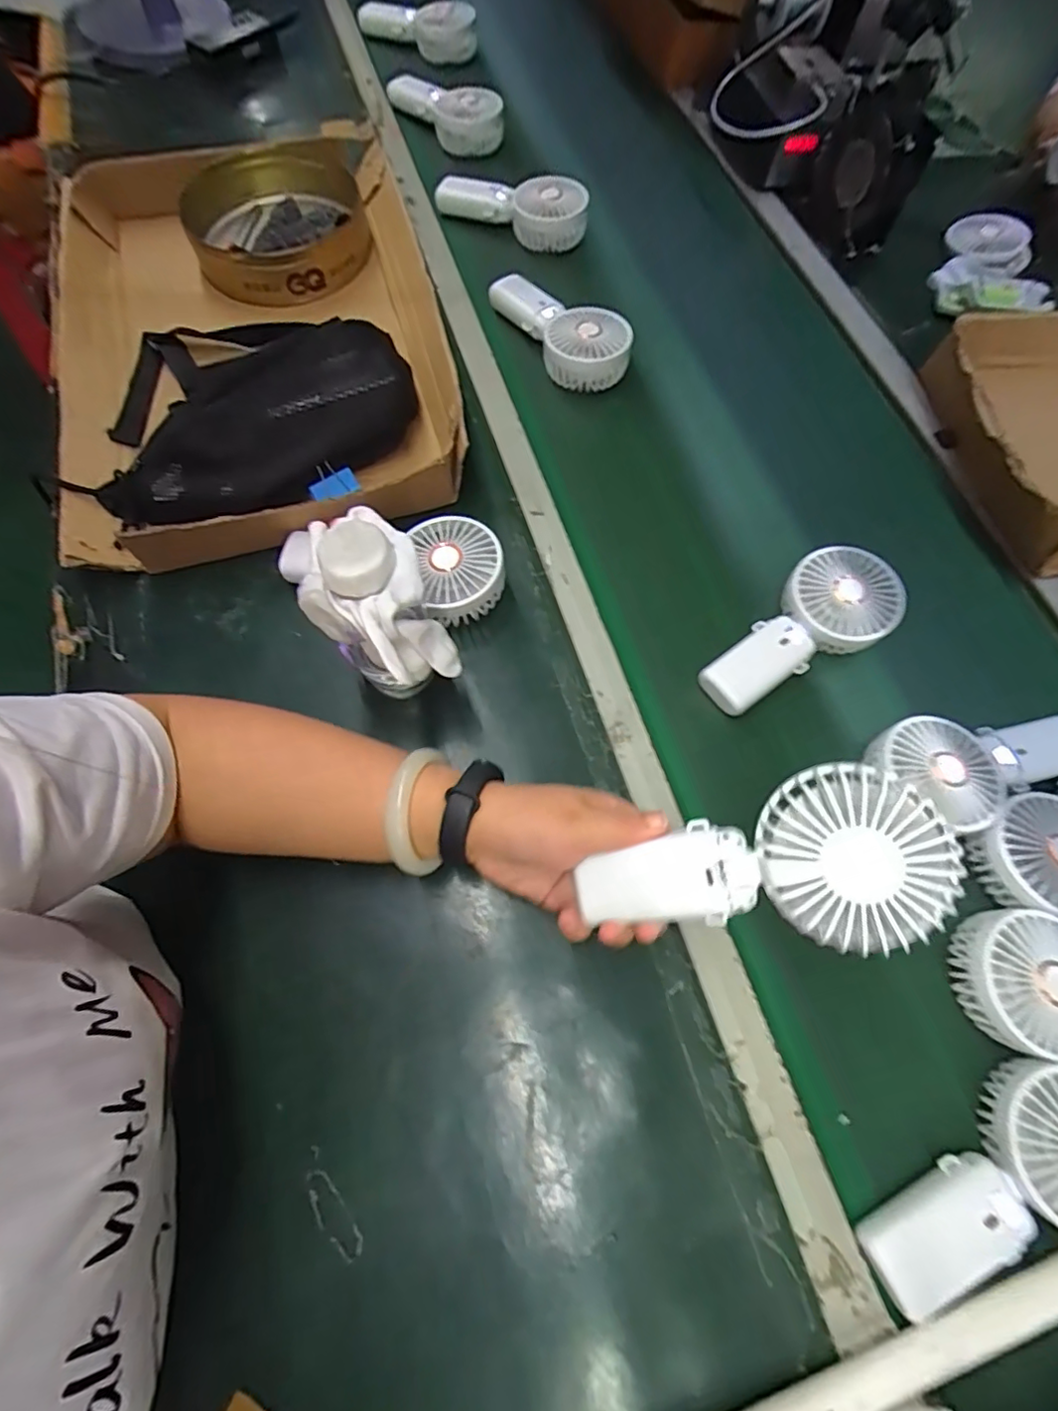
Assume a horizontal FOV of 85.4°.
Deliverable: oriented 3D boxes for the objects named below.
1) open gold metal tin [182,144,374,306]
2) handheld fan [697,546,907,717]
[{"bbox_3d":[-0.278,-0.530,0.630,0.183,0.074,0.182,1,66,-3],"label":"open gold metal tin"},{"bbox_3d":[0.228,-0.063,0.482,0.187,0.034,0.084,-34,72,-14],"label":"handheld fan"}]

